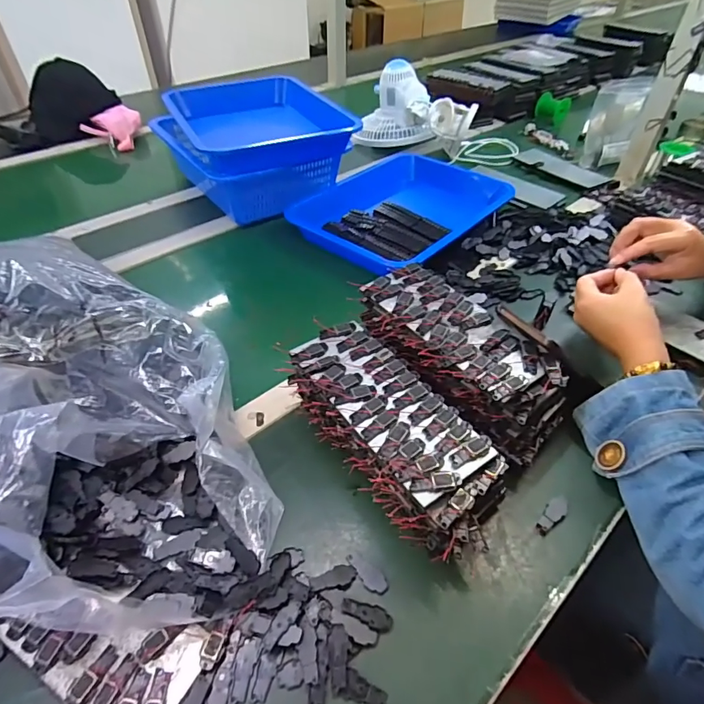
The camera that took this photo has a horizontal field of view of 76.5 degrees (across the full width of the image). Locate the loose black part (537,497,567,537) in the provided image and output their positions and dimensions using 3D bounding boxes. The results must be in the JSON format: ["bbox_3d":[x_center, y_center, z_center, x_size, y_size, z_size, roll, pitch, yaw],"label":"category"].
[{"bbox_3d":[0.180,0.147,0.403,0.041,0.005,0.017,-25,52,-25],"label":"loose black part"}]

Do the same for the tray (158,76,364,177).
[{"bbox_3d":[-0.158,-0.418,0.822,0.280,0.073,0.290,-16,47,-17],"label":"tray"}]

